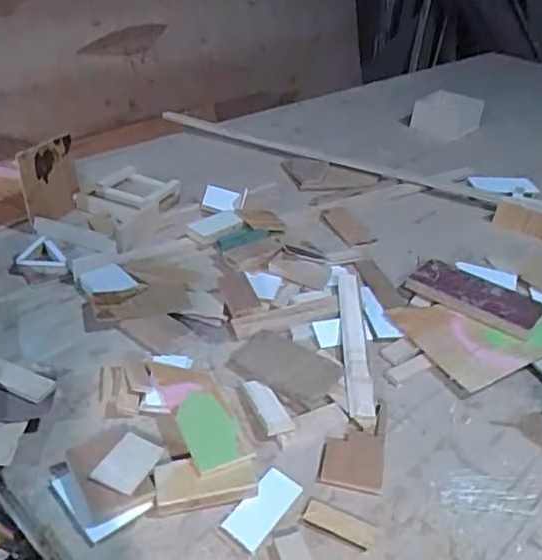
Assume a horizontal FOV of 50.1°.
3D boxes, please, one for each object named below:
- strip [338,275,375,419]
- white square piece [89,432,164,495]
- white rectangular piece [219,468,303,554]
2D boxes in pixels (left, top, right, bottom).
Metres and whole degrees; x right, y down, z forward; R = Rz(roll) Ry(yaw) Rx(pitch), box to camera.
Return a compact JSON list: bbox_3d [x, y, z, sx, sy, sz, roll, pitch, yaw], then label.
[{"bbox_3d":[0.116,0.080,0.812,0.035,0.017,0.281,1,35,2],"label":"strip"},{"bbox_3d":[-0.147,0.188,0.600,0.045,0.010,0.067,30,41,7],"label":"white square piece"},{"bbox_3d":[-0.008,0.233,0.594,0.045,0.005,0.088,24,40,30],"label":"white rectangular piece"}]

